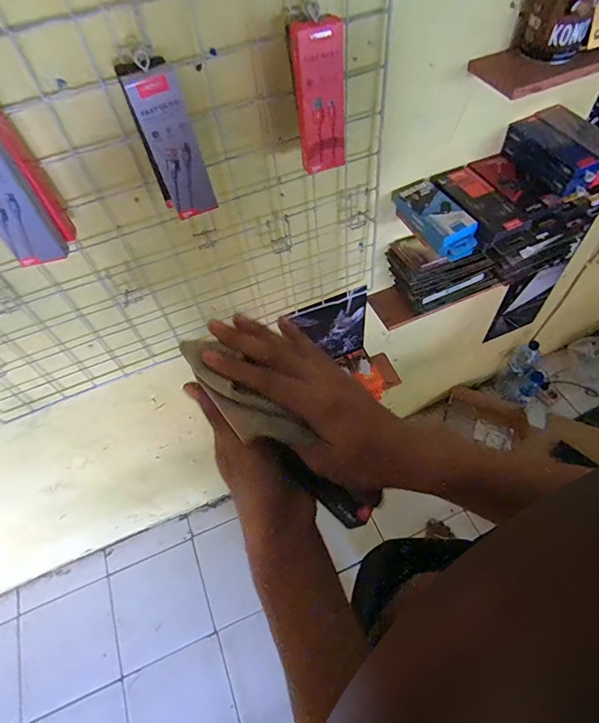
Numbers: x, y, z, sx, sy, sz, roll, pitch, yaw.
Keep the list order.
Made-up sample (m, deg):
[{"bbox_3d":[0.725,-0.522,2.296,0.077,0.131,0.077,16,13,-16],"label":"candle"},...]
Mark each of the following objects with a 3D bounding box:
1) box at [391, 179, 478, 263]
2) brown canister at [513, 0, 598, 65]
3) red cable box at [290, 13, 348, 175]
[{"bbox_3d":[0.230,-0.241,0.702,0.072,0.045,0.165,-22,58,-9],"label":"box"},{"bbox_3d":[0.348,-0.474,0.549,0.089,0.100,0.088,18,60,16],"label":"brown canister"},{"bbox_3d":[0.025,-0.302,0.483,0.058,0.148,0.030,-10,57,-1],"label":"red cable box"}]

